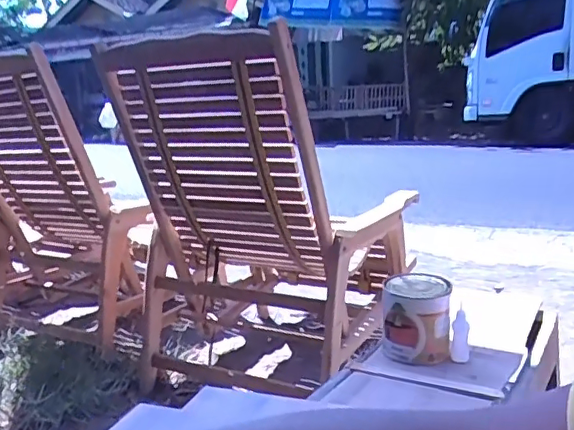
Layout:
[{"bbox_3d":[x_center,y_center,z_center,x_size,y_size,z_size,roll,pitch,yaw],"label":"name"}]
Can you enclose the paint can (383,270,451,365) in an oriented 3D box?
[{"bbox_3d":[0.194,0.154,0.852,0.099,0.114,0.102,1,11,13],"label":"paint can"}]

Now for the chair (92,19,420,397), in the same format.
[{"bbox_3d":[-0.018,-0.010,1.732,0.621,0.914,0.821,4,13,30],"label":"chair"}]

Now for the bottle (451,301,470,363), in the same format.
[{"bbox_3d":[0.260,0.177,0.838,0.026,0.089,0.028,2,11,18],"label":"bottle"}]

